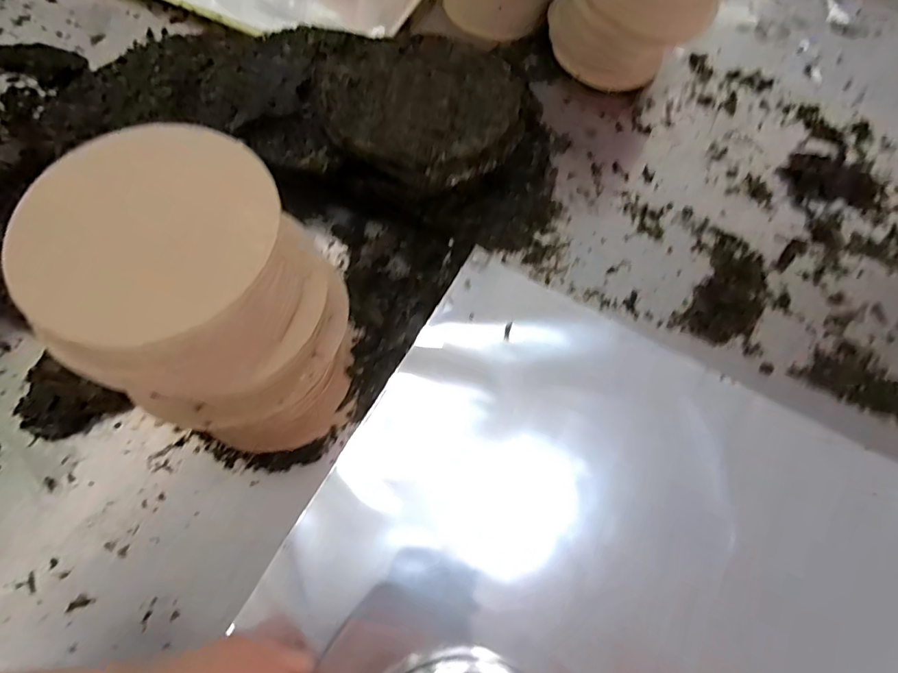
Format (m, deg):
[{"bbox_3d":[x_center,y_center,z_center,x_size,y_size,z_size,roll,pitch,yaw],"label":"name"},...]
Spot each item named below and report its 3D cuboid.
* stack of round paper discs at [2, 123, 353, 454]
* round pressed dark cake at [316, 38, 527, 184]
[{"bbox_3d":[-0.160,-0.011,0.350,0.159,0.228,0.146,26,68,8],"label":"stack of round paper discs"},{"bbox_3d":[-0.020,-0.238,0.492,0.191,0.031,0.189,1,66,-2],"label":"round pressed dark cake"}]

